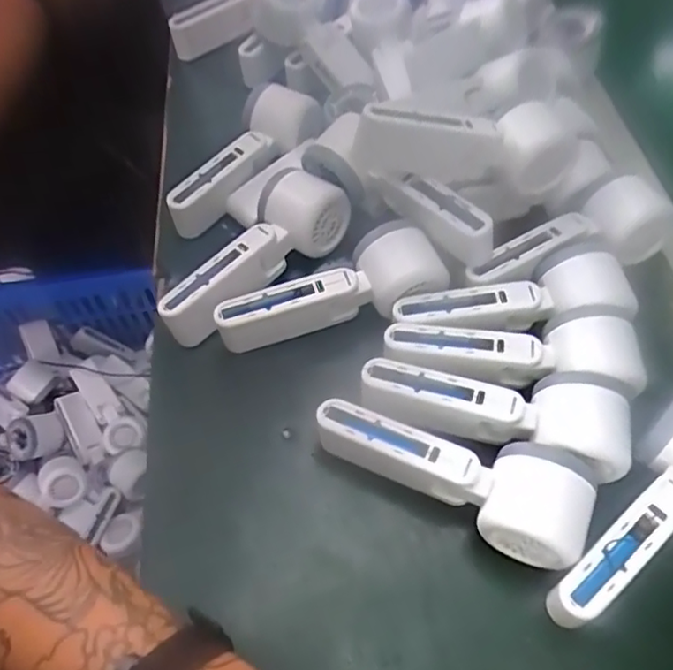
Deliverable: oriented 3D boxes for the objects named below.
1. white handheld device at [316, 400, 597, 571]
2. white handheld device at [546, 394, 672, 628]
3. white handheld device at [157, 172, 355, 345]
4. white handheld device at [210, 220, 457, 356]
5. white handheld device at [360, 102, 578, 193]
[{"bbox_3d":[0.067,0.081,0.366,0.161,0.054,0.057,20,58,13],"label":"white handheld device"},{"bbox_3d":[0.176,0.101,0.349,0.149,0.061,0.055,-36,63,-22],"label":"white handheld device"},{"bbox_3d":[-0.064,-0.058,0.450,0.158,0.067,0.052,-35,63,-21],"label":"white handheld device"},{"bbox_3d":[-0.004,-0.027,0.426,0.157,0.054,0.057,-21,58,-14],"label":"white handheld device"},{"bbox_3d":[0.101,-0.140,0.442,0.192,0.061,0.064,-5,54,-23],"label":"white handheld device"}]

